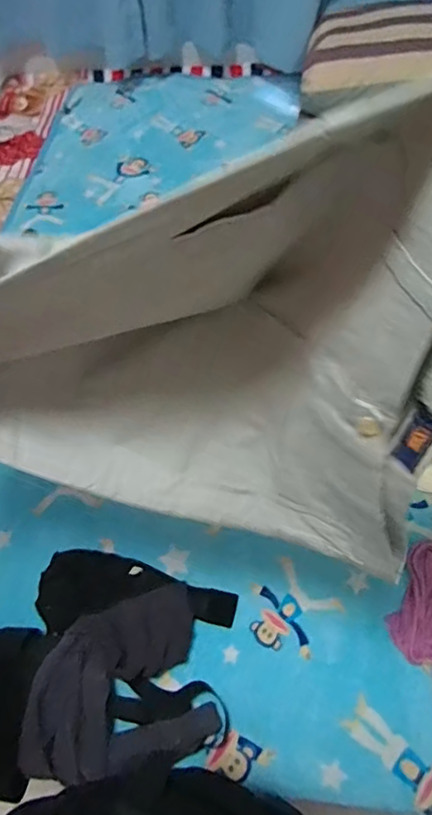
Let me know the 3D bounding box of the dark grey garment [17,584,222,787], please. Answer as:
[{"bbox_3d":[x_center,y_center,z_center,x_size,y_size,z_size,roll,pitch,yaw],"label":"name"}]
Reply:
[{"bbox_3d":[-0.165,0.439,0.847,0.296,0.062,0.238,-16,59,-6],"label":"dark grey garment"}]

